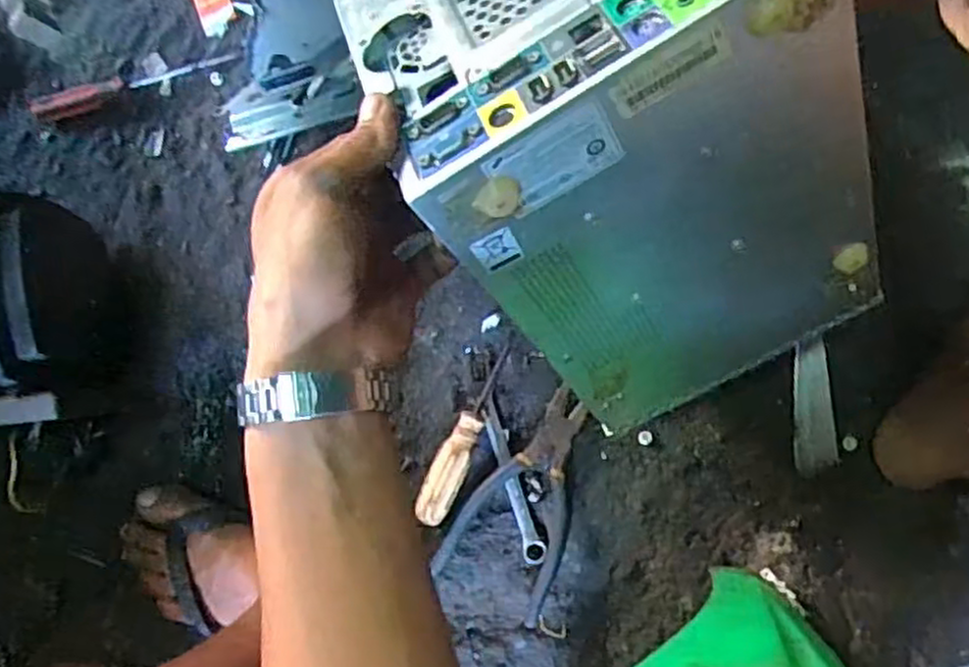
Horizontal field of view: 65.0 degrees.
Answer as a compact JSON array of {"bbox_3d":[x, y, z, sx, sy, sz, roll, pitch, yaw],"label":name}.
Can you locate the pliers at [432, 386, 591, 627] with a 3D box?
[{"bbox_3d":[0.038,0.130,0.607,0.092,0.013,0.172,27,87,7],"label":"pliers"}]

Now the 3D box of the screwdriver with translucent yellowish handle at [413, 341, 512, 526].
[{"bbox_3d":[-0.016,0.081,0.620,0.027,0.022,0.153,24,87,7],"label":"screwdriver with translucent yellowish handle"}]

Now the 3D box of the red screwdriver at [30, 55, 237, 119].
[{"bbox_3d":[-0.311,-0.225,0.673,0.181,0.019,0.024,-18,83,3],"label":"red screwdriver"}]

